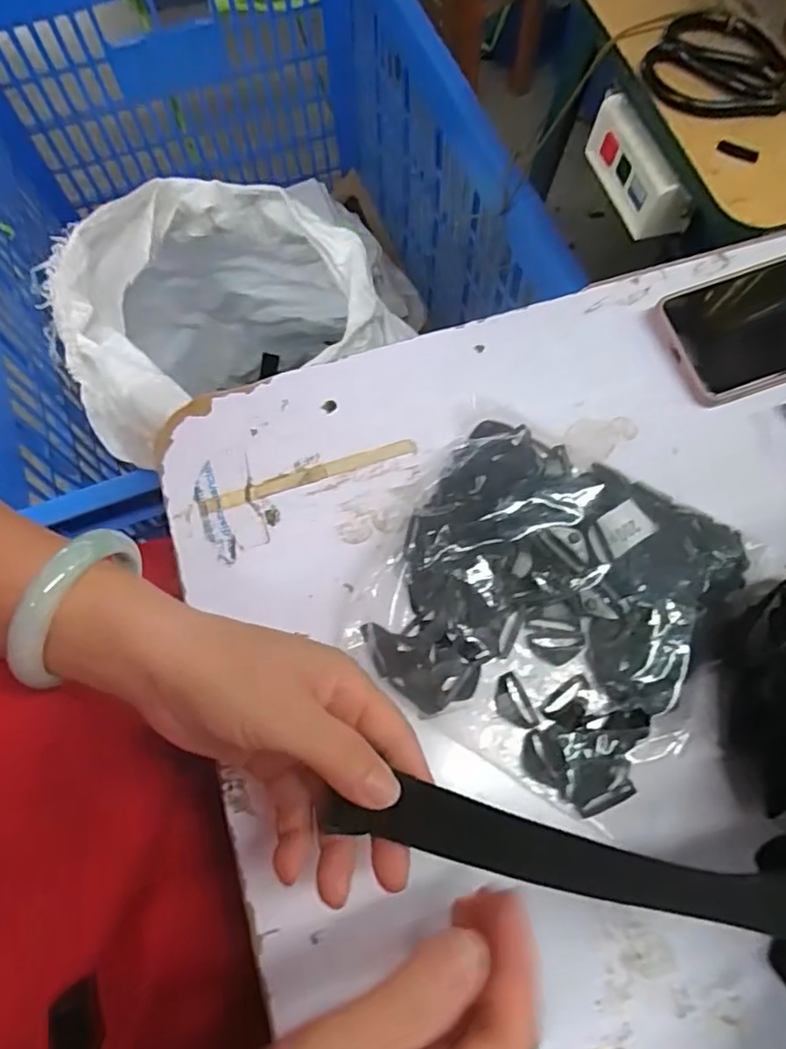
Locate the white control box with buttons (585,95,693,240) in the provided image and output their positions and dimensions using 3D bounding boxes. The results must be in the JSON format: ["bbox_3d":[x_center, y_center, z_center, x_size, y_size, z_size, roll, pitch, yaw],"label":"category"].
[{"bbox_3d":[0.202,-0.291,0.506,0.039,0.050,0.115,-17,70,-4],"label":"white control box with buttons"}]

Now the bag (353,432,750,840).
[{"bbox_3d":[0.083,0.040,0.329,0.165,0.030,0.173,29,73,12],"label":"bag"}]

